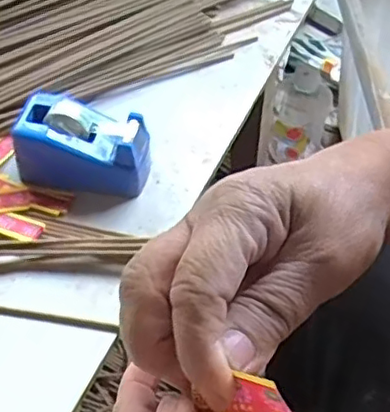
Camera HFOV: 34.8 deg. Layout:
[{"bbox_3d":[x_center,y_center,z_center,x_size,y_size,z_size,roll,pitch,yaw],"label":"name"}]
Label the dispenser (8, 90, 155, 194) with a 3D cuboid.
[{"bbox_3d":[-0.086,-0.047,0.485,0.104,0.052,0.057,15,52,9],"label":"dispenser"}]

